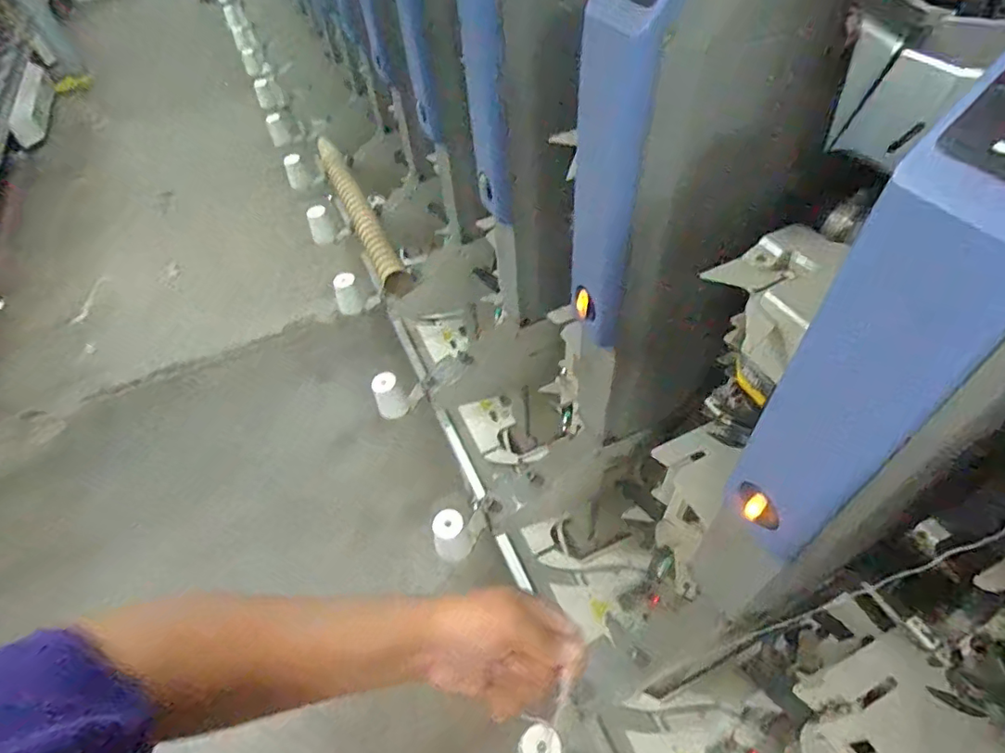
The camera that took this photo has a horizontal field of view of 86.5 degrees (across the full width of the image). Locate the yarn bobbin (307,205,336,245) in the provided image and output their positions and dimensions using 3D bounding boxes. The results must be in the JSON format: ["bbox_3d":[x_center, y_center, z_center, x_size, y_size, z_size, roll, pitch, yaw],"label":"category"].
[{"bbox_3d":[-0.484,-0.405,1.427,0.061,0.099,0.050,-19,52,-11],"label":"yarn bobbin"}]

